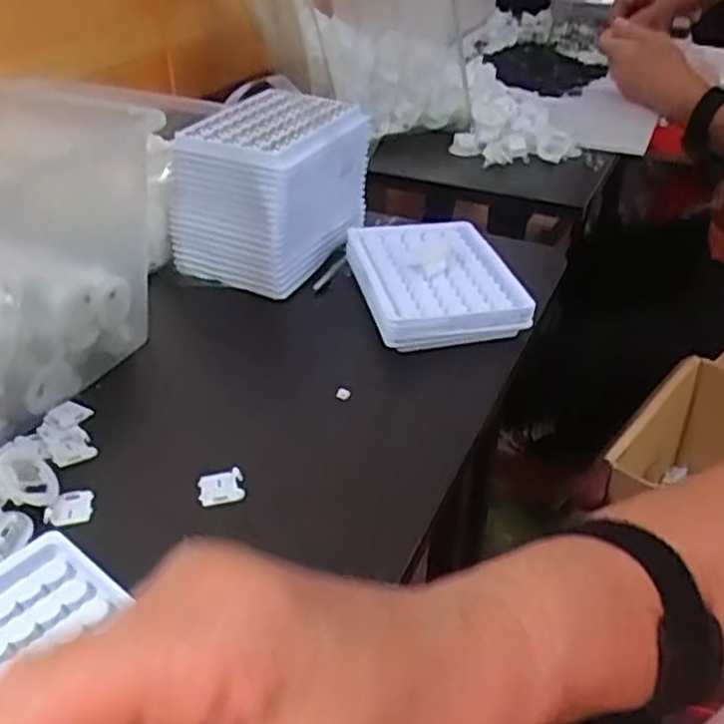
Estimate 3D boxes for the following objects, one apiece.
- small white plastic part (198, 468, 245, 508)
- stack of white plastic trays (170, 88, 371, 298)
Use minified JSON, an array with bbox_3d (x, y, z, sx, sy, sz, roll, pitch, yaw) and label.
[{"bbox_3d":[-0.071,0.063,0.377,0.023,0.007,0.021,-5,36,-8],"label":"small white plastic part"},{"bbox_3d":[-0.063,-0.129,0.544,0.109,0.108,0.119,18,39,23],"label":"stack of white plastic trays"}]

